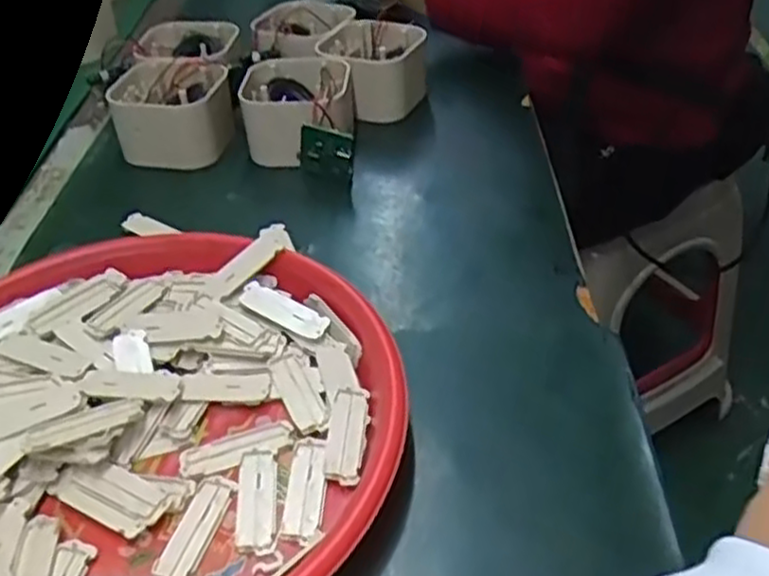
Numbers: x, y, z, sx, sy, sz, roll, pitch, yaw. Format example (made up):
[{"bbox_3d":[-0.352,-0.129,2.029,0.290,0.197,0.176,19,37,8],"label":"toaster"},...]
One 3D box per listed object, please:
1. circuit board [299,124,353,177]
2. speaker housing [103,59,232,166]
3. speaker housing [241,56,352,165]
[{"bbox_3d":[-0.046,-0.109,0.601,0.044,0.038,0.004,15,37,12],"label":"circuit board"},{"bbox_3d":[-0.181,-0.149,0.657,0.101,0.062,0.089,1,40,5],"label":"speaker housing"},{"bbox_3d":[-0.075,-0.145,0.645,0.095,0.065,0.096,-1,40,4],"label":"speaker housing"}]

